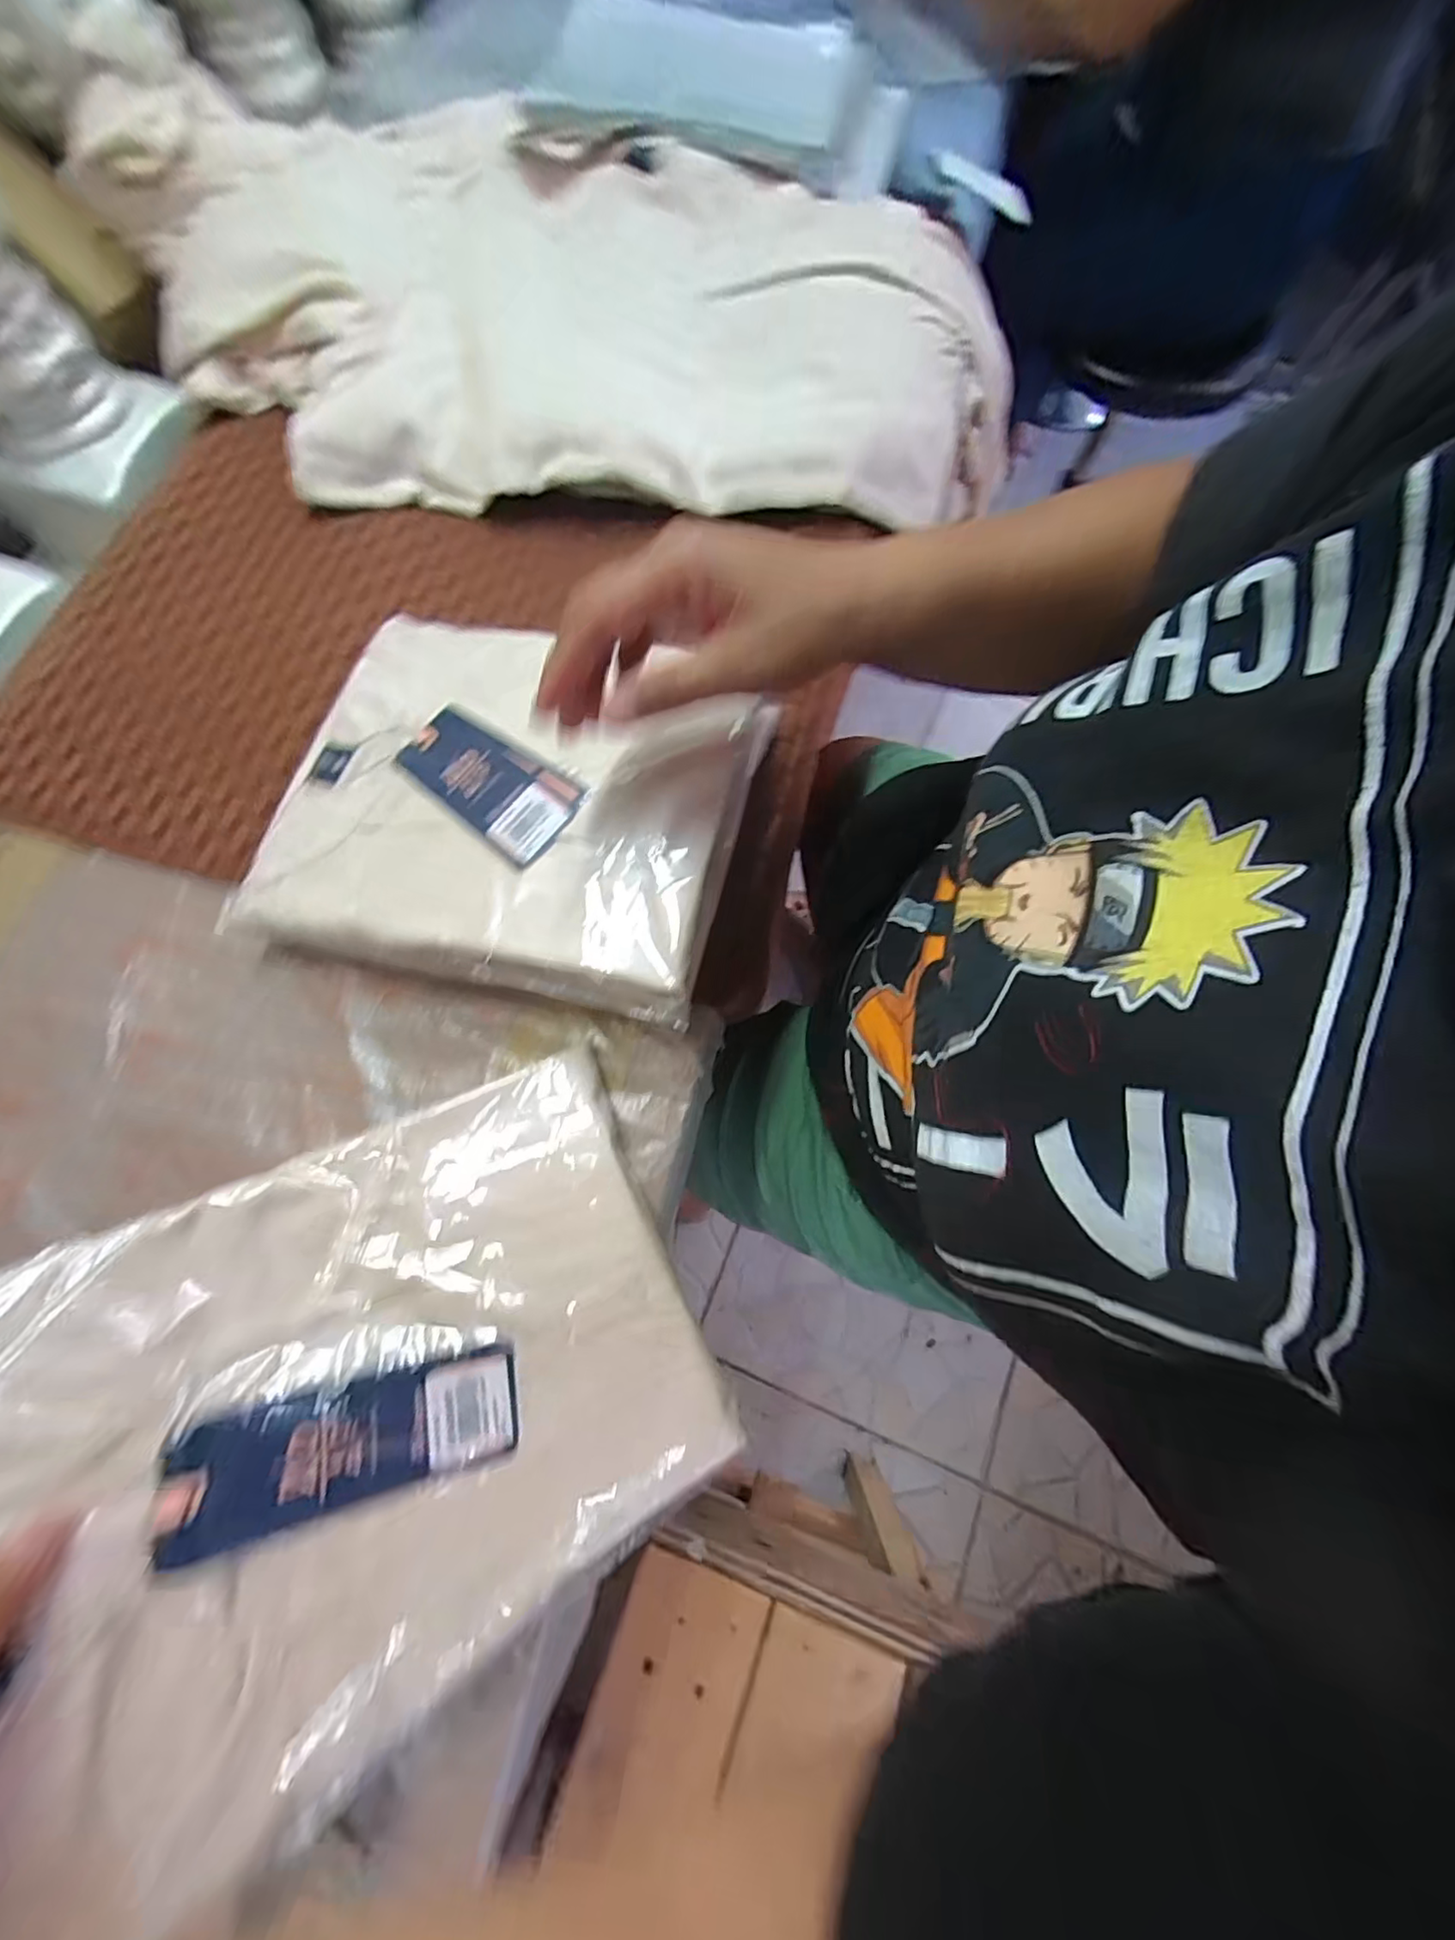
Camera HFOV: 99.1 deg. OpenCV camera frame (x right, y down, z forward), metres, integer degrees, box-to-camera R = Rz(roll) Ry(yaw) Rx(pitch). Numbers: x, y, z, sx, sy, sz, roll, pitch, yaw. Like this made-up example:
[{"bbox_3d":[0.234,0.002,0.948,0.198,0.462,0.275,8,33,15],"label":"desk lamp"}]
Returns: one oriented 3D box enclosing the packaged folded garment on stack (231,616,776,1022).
[{"bbox_3d":[-0.119,-0.093,0.330,0.256,0.025,0.208,14,77,13],"label":"packaged folded garment on stack"}]

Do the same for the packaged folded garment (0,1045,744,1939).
[{"bbox_3d":[-0.137,0.169,0.245,0.251,0.030,0.201,-20,78,-28],"label":"packaged folded garment"}]

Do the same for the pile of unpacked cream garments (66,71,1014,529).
[{"bbox_3d":[-0.115,-0.507,0.472,0.661,0.075,0.345,1,73,0],"label":"pile of unpacked cream garments"}]

